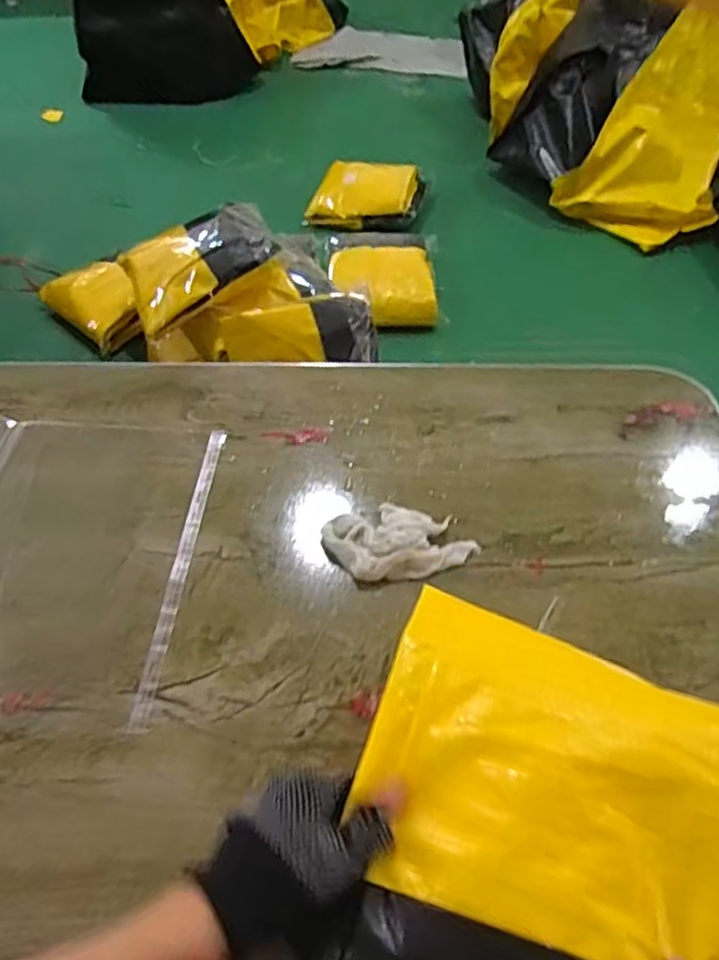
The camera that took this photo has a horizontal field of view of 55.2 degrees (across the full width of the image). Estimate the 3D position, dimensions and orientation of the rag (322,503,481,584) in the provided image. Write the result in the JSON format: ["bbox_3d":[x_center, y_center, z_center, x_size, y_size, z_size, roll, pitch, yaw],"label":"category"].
[{"bbox_3d":[0.034,0.050,0.582,0.118,0.019,0.072,-14,50,-11],"label":"rag"}]

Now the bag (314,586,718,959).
[{"bbox_3d":[0.107,0.198,0.380,0.226,0.036,0.251,17,51,14],"label":"bag"}]

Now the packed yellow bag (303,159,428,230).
[{"bbox_3d":[0.021,-0.733,1.754,0.275,0.079,0.249,14,52,11],"label":"packed yellow bag"}]

